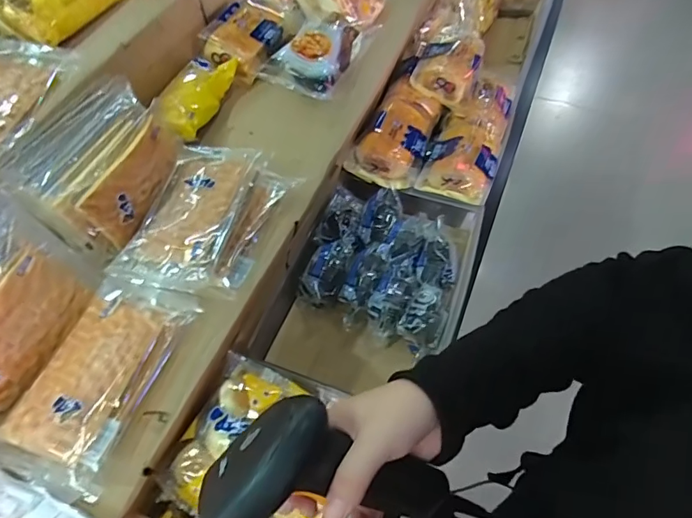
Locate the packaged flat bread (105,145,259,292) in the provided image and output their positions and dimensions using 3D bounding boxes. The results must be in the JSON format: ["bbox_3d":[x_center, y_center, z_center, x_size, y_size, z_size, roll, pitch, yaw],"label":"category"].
[{"bbox_3d":[-0.150,-0.050,0.462,0.094,0.027,0.170,13,57,10],"label":"packaged flat bread"}]

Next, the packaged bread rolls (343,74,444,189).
[{"bbox_3d":[0.077,-0.185,0.680,0.093,0.049,0.176,16,57,12],"label":"packaged bread rolls"}]

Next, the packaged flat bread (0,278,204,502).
[{"bbox_3d":[-0.202,0.089,0.380,0.094,0.027,0.162,16,57,12],"label":"packaged flat bread"}]

